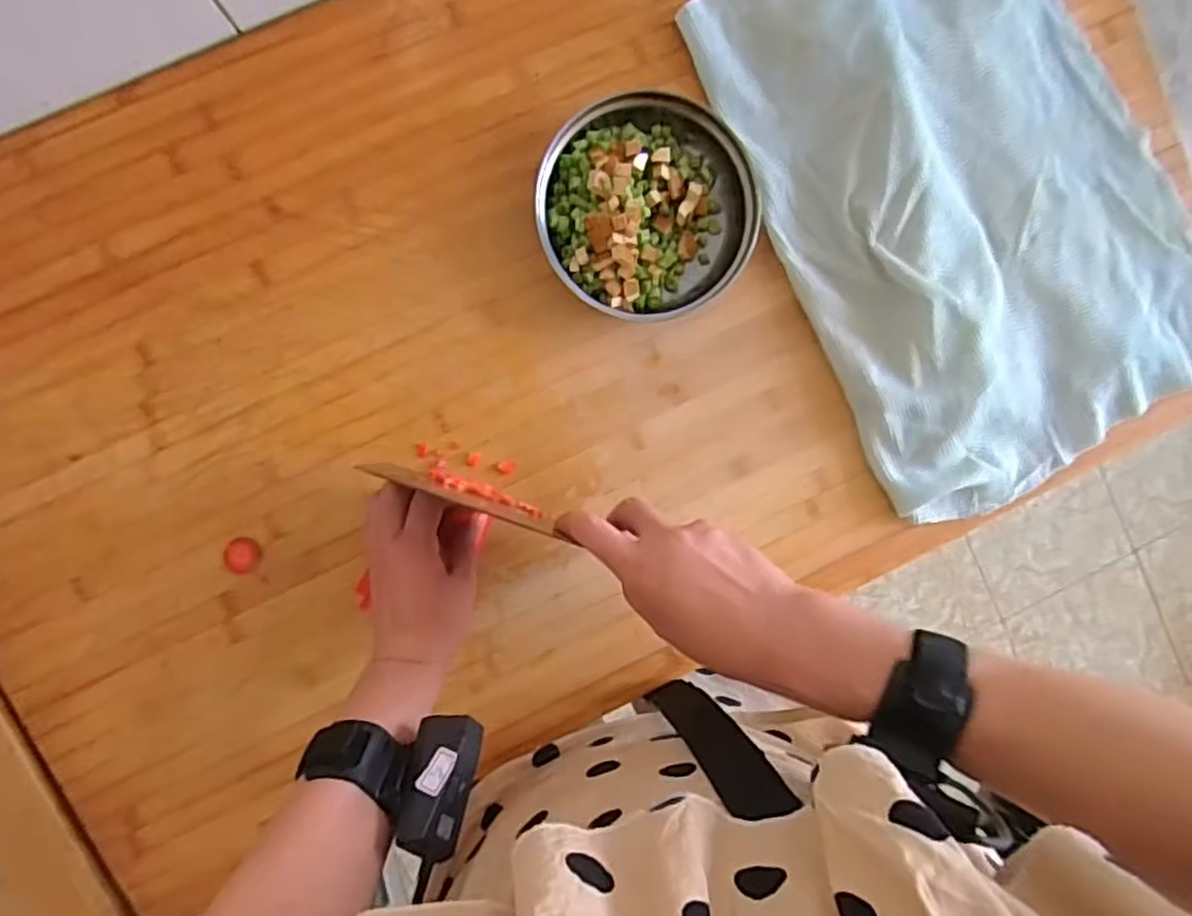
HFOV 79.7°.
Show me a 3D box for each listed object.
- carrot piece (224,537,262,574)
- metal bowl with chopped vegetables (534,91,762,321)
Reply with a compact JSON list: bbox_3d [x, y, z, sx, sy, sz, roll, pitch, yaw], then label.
[{"bbox_3d":[-0.259,0.071,0.523,0.026,0.004,0.024,0,92,-7],"label":"carrot piece"},{"bbox_3d":[0.036,-0.177,0.516,0.153,0.043,0.147,0,92,-7],"label":"metal bowl with chopped vegetables"}]

